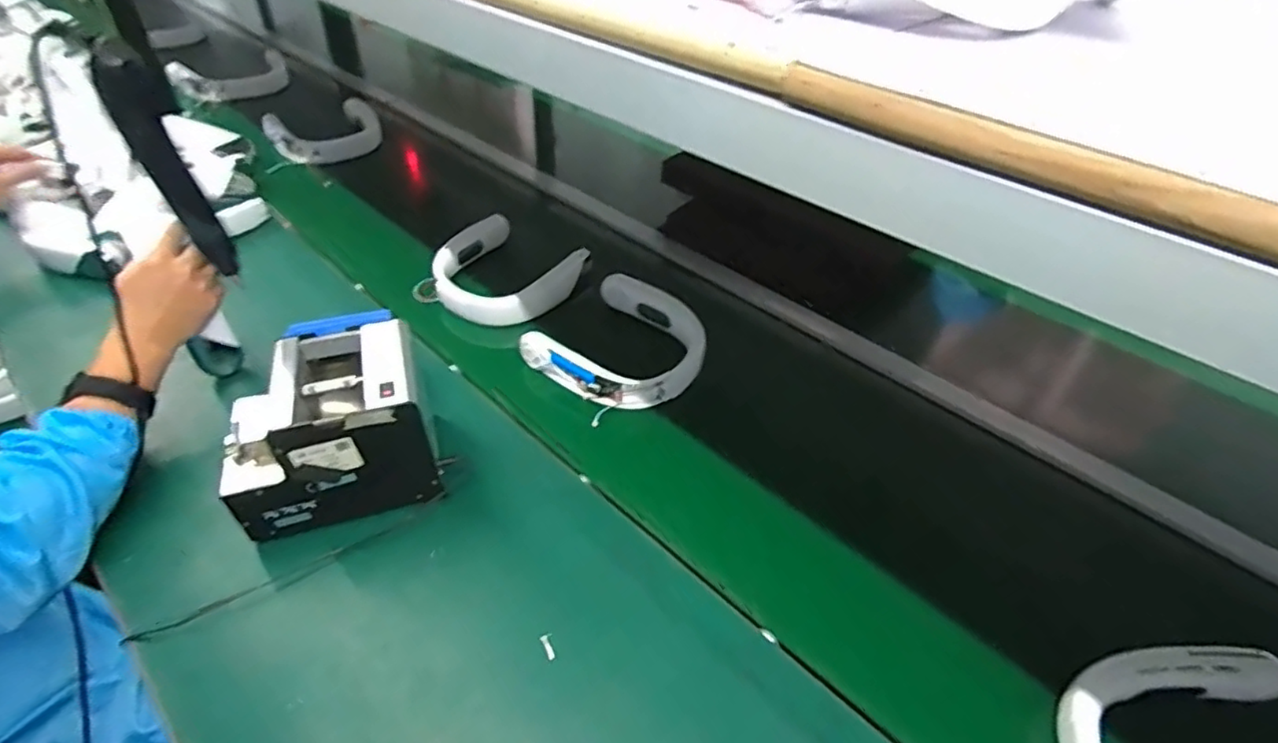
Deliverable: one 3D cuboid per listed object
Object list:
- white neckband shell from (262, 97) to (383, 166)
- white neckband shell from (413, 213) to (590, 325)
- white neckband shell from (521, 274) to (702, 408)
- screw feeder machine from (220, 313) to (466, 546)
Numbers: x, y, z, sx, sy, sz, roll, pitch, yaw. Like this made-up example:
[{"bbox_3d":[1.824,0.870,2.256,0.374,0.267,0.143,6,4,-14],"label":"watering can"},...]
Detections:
[{"bbox_3d":[-0.633,-0.479,1.248,0.210,0.045,0.203,-19,48,-21],"label":"white neckband shell"},{"bbox_3d":[-0.199,-0.146,0.915,0.196,0.050,0.195,25,48,21],"label":"white neckband shell"},{"bbox_3d":[-0.015,-0.036,0.813,0.205,0.044,0.205,26,48,22],"label":"white neckband shell"},{"bbox_3d":[-0.301,0.053,0.604,0.177,0.141,0.128,-12,46,-15],"label":"screw feeder machine"}]

